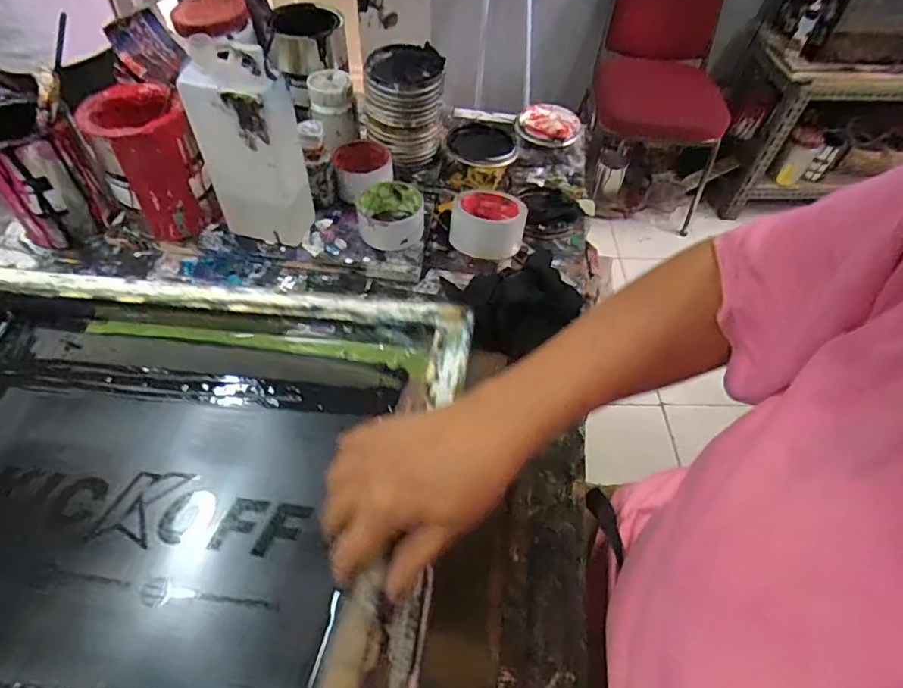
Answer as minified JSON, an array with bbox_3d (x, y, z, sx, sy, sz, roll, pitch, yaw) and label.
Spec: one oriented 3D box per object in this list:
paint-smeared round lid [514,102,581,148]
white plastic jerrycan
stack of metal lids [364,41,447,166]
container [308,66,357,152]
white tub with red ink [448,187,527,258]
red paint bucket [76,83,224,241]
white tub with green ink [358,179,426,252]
[{"bbox_3d":[0.154,-0.351,0.847,0.099,0.014,0.086,20,69,8],"label":"paint-smeared round lid"},{"bbox_3d":[-0.219,-0.215,0.585,0.104,0.212,0.057,10,53,6],"label":"white plastic jerrycan"},{"bbox_3d":[-0.063,-0.324,0.722,0.105,0.125,0.096,4,52,1],"label":"stack of metal lids"},{"bbox_3d":[-0.164,-0.325,0.735,0.060,0.080,0.073,-8,53,-8],"label":"container"},{"bbox_3d":[0.048,-0.157,0.665,0.089,0.057,0.077,11,53,6],"label":"white tub with red ink"},{"bbox_3d":[-0.351,-0.208,0.623,0.095,0.142,0.104,1,52,-1],"label":"red paint bucket"},{"bbox_3d":[-0.077,-0.160,0.669,0.081,0.054,0.084,1,52,-1],"label":"white tub with green ink"}]

